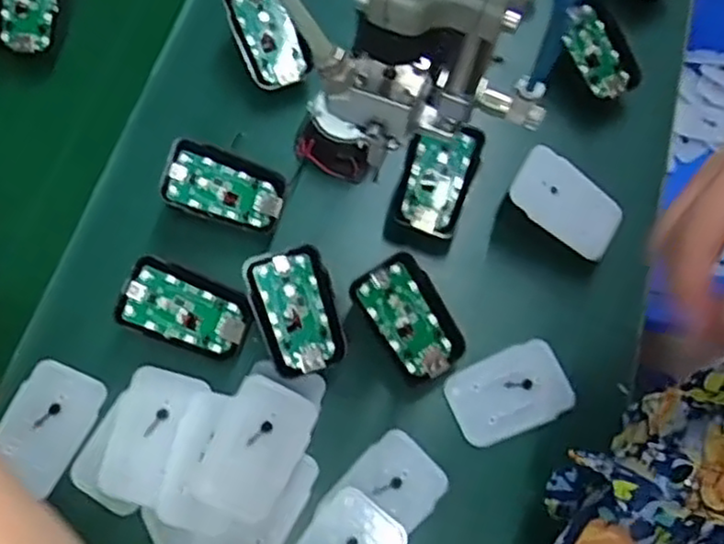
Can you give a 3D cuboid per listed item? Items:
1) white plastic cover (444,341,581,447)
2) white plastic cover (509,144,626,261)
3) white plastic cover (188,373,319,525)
[{"bbox_3d":[0.087,0.071,0.414,0.070,0.004,0.047,-20,72,-10],"label":"white plastic cover"},{"bbox_3d":[0.125,-0.044,0.427,0.070,0.006,0.047,34,69,-7],"label":"white plastic cover"},{"bbox_3d":[-0.056,0.093,0.372,0.044,0.012,0.070,24,71,10],"label":"white plastic cover"}]

